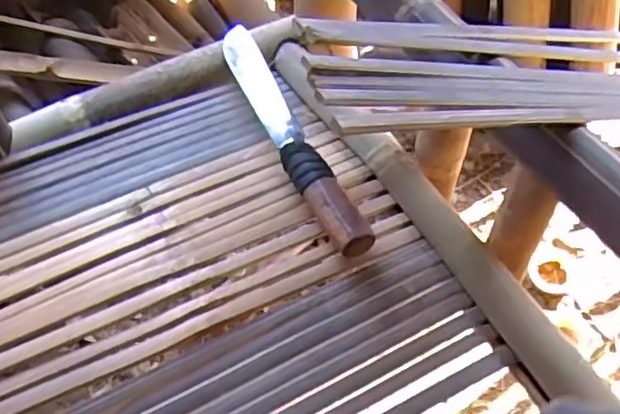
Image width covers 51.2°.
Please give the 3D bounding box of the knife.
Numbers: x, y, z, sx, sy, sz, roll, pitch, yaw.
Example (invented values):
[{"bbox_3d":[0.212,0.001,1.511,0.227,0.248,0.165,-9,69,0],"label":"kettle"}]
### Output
[{"bbox_3d":[-0.025,-0.084,0.674,0.046,0.034,0.346,-17,51,-13],"label":"knife"}]

